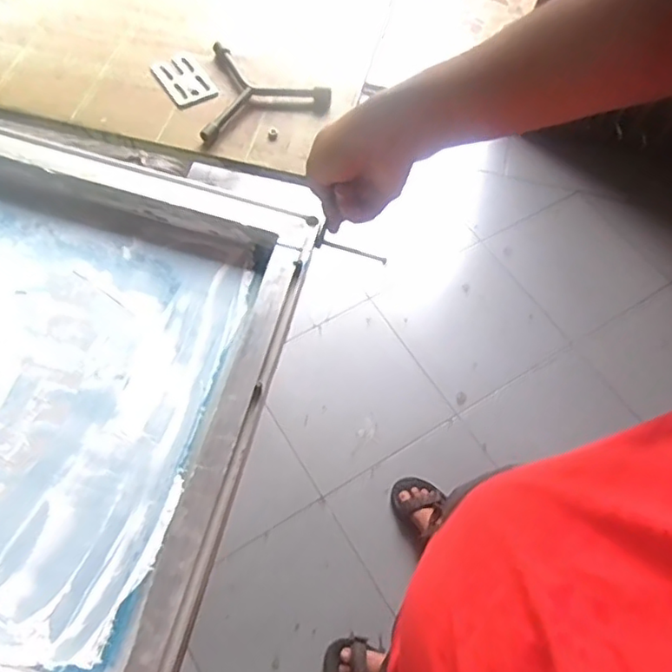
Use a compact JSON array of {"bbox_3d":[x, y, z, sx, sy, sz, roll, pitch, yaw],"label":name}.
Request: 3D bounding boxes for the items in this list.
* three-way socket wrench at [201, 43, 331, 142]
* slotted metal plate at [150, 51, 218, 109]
[{"bbox_3d":[-0.078,-0.283,0.700,0.140,0.023,0.154,2,62,-3],"label":"three-way socket wrench"},{"bbox_3d":[-0.178,-0.302,0.704,0.054,0.005,0.082,-29,68,-18],"label":"slotted metal plate"}]

